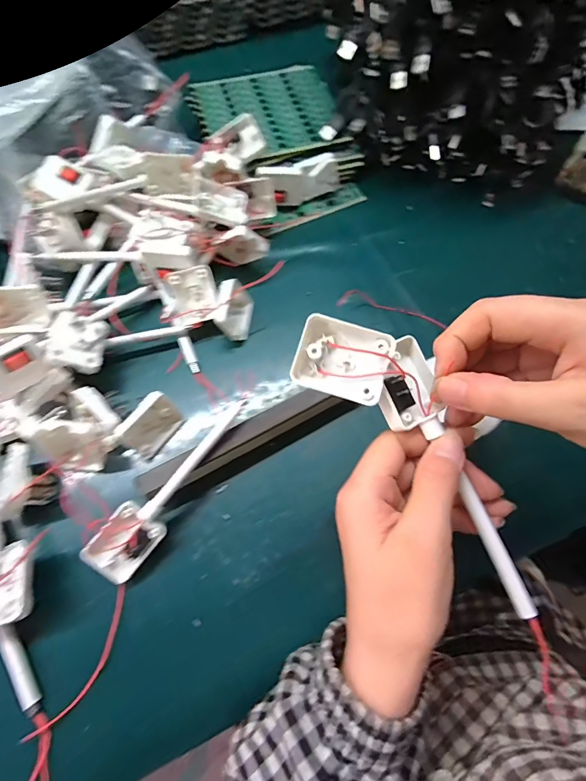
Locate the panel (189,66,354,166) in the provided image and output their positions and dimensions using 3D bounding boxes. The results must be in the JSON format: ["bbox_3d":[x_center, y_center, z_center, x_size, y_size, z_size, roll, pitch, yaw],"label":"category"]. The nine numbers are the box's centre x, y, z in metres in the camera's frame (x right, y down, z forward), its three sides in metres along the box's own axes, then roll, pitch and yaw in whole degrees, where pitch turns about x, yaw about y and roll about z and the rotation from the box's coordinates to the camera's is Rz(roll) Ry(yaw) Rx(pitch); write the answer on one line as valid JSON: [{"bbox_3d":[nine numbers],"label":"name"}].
[{"bbox_3d":[-0.030,-0.326,0.451,0.156,0.006,0.142,-17,70,-6],"label":"panel"}]

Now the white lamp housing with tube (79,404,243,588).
[{"bbox_3d":[-0.088,0.073,0.294,0.035,0.035,0.151,39,72,12],"label":"white lamp housing with tube"}]

